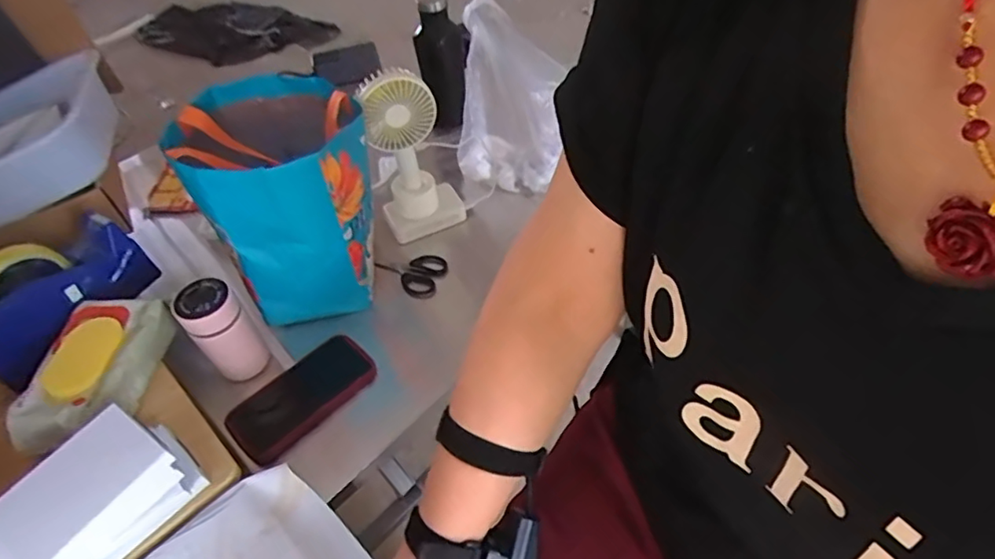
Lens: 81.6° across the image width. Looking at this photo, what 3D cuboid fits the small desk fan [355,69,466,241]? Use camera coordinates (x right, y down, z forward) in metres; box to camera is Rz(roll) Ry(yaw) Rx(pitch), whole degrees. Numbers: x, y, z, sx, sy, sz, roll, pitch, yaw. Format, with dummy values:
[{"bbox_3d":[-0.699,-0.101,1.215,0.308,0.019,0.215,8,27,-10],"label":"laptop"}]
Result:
[{"bbox_3d":[-0.123,-0.180,0.810,0.114,0.260,0.090,-21,47,-14],"label":"small desk fan"}]

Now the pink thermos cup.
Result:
[{"bbox_3d":[-0.322,0.067,0.682,0.059,0.137,0.057,-3,49,3],"label":"pink thermos cup"}]

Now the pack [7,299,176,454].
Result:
[{"bbox_3d":[-0.435,0.100,0.624,0.106,0.054,0.168,-3,47,2],"label":"pack"}]

